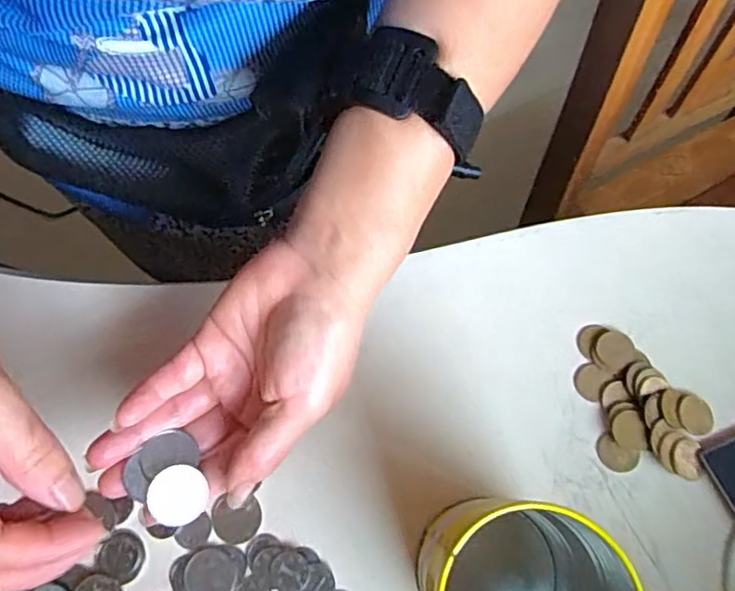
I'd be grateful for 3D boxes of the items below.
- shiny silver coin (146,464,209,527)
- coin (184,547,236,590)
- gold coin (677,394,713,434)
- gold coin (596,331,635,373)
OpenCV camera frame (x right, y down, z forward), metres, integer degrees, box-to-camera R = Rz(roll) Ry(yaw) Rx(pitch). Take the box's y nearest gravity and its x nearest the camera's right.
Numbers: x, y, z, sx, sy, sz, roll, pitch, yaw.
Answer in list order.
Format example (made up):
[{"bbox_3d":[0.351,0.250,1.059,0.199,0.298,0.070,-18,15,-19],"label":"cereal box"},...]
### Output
[{"bbox_3d":[-0.080,0.084,0.251,0.023,0.004,0.024,3,79,-18],"label":"shiny silver coin"},{"bbox_3d":[-0.077,0.136,0.289,0.024,0.004,0.024,-1,71,2],"label":"coin"},{"bbox_3d":[0.167,0.061,0.306,0.018,0.004,0.019,-3,71,1],"label":"gold coin"},{"bbox_3d":[0.132,0.030,0.318,0.020,0.004,0.022,-1,71,2],"label":"gold coin"}]

